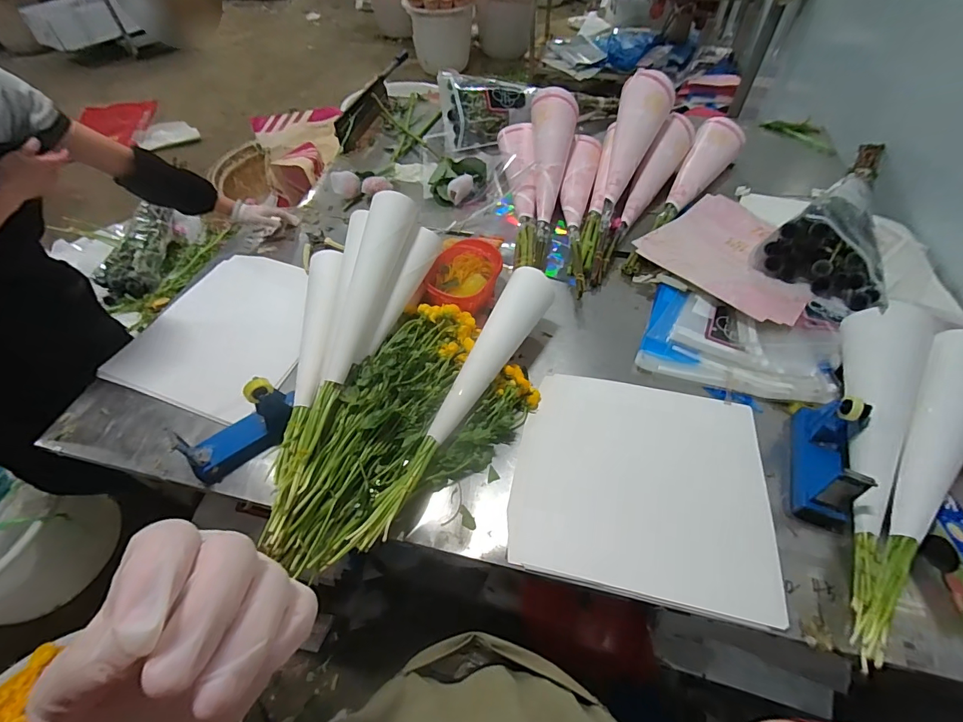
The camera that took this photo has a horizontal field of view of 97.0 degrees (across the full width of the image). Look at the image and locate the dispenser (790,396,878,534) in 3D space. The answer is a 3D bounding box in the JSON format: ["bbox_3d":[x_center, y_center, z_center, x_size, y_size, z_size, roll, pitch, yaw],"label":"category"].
[{"bbox_3d":[0.575,0.149,0.690,0.069,0.122,0.202,20,55,15],"label":"dispenser"}]

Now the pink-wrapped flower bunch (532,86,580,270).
[{"bbox_3d":[0.180,-0.500,1.145,0.130,0.094,0.589,6,76,6],"label":"pink-wrapped flower bunch"}]

